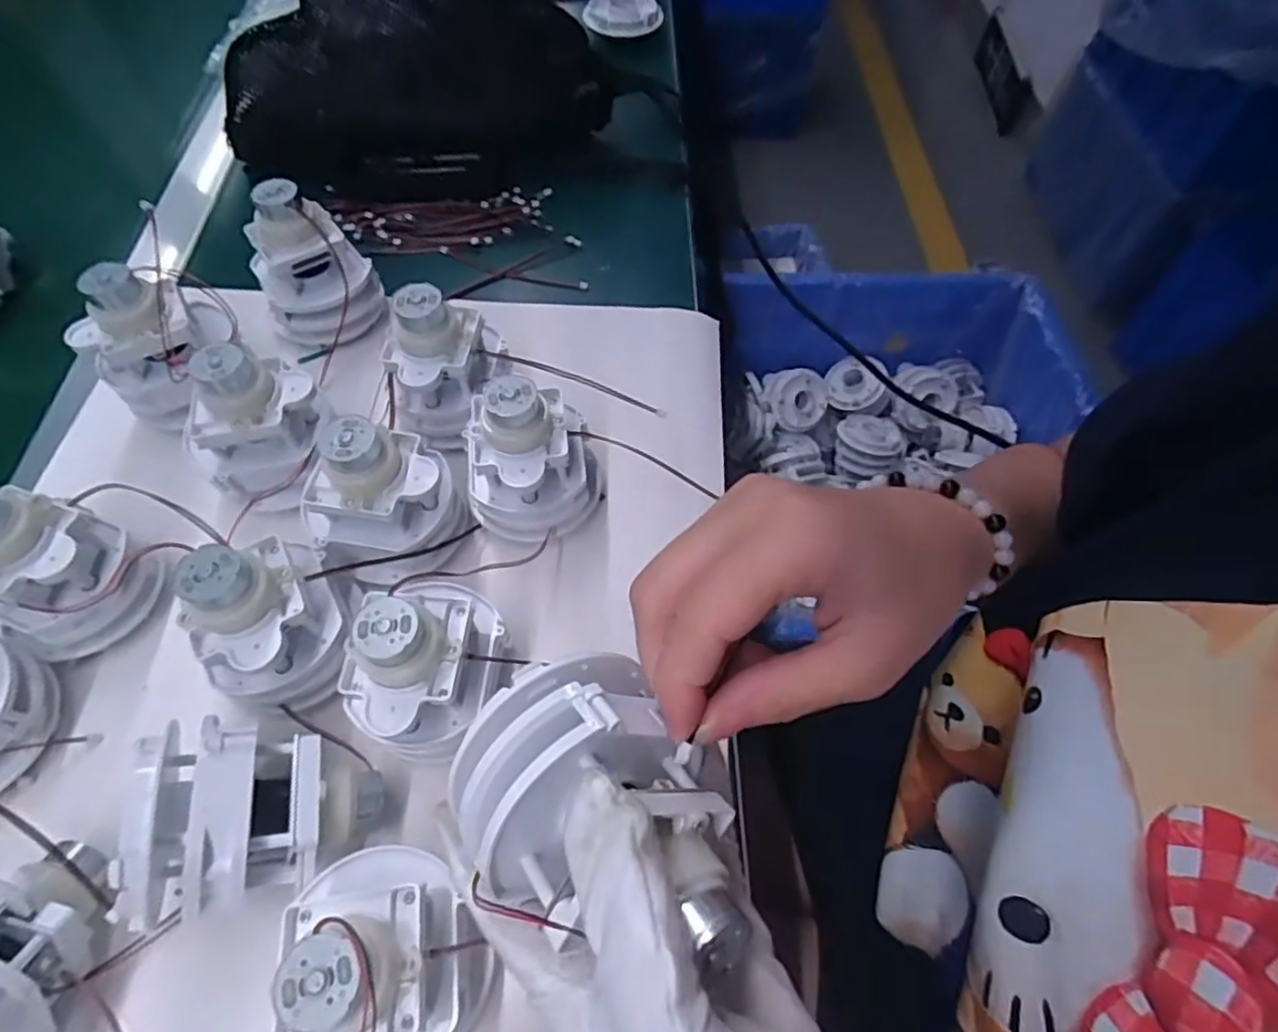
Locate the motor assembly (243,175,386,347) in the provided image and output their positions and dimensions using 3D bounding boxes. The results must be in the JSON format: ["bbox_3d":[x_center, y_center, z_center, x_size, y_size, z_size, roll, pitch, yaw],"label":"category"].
[{"bbox_3d":[-0.191,-0.144,0.393,0.064,0.084,0.054,-27,64,-12],"label":"motor assembly"}]

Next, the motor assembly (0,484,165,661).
[{"bbox_3d":[-0.261,0.024,0.295,0.056,0.086,0.062,22,65,13],"label":"motor assembly"}]

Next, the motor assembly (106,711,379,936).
[{"bbox_3d":[-0.142,0.110,0.255,0.068,0.066,0.064,-13,62,-5],"label":"motor assembly"}]

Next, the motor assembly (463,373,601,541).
[{"bbox_3d":[-0.054,-0.031,0.327,0.064,0.080,0.065,-9,62,-3],"label":"motor assembly"}]

